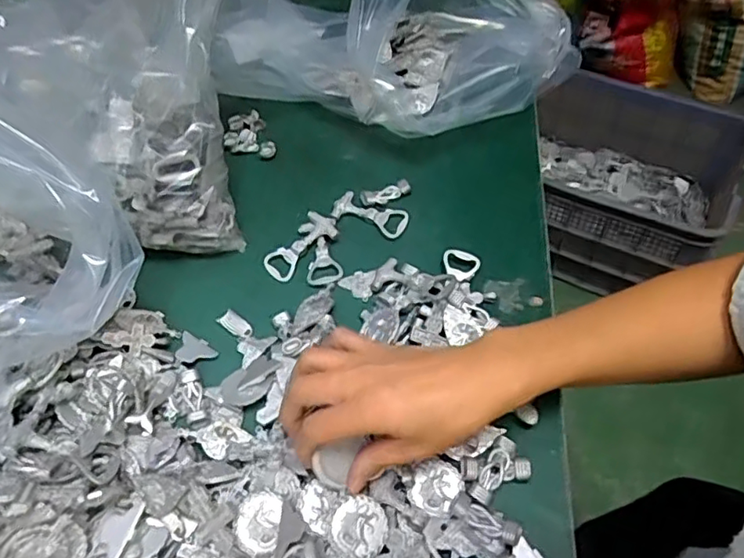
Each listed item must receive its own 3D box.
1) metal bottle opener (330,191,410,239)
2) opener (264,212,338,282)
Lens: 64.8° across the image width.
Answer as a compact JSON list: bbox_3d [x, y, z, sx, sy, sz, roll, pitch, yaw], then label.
[{"bbox_3d":[-0.001,-0.056,0.519,0.067,0.013,0.028,26,59,12],"label":"metal bottle opener"},{"bbox_3d":[-0.060,-0.028,0.505,0.070,0.014,0.030,-44,68,-7],"label":"opener"}]

